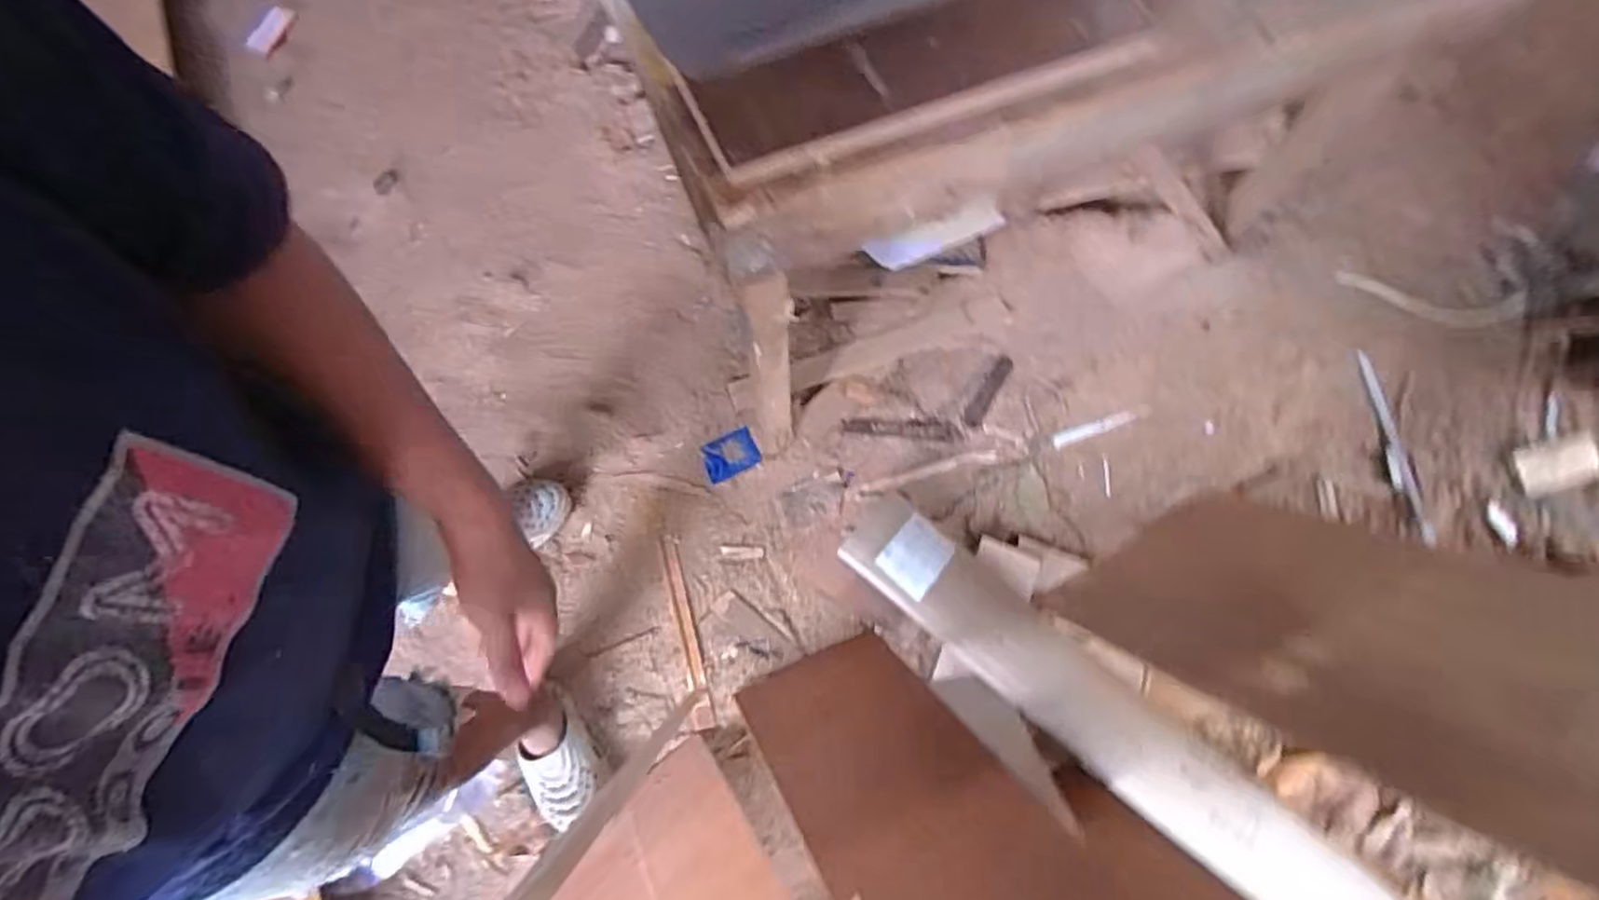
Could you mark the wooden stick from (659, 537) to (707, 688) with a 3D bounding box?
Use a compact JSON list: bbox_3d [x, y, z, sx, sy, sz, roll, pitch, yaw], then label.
[{"bbox_3d":[-0.216,0.295,1.358,0.030,0.012,0.294,-15,74,-8],"label":"wooden stick"}]

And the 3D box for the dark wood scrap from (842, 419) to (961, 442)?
[{"bbox_3d":[0.207,-0.045,1.480,0.232,0.010,0.040,6,72,-2],"label":"dark wood scrap"}]

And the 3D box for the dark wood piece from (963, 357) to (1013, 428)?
[{"bbox_3d":[0.393,-0.123,1.518,0.037,0.015,0.182,32,73,6],"label":"dark wood piece"}]

